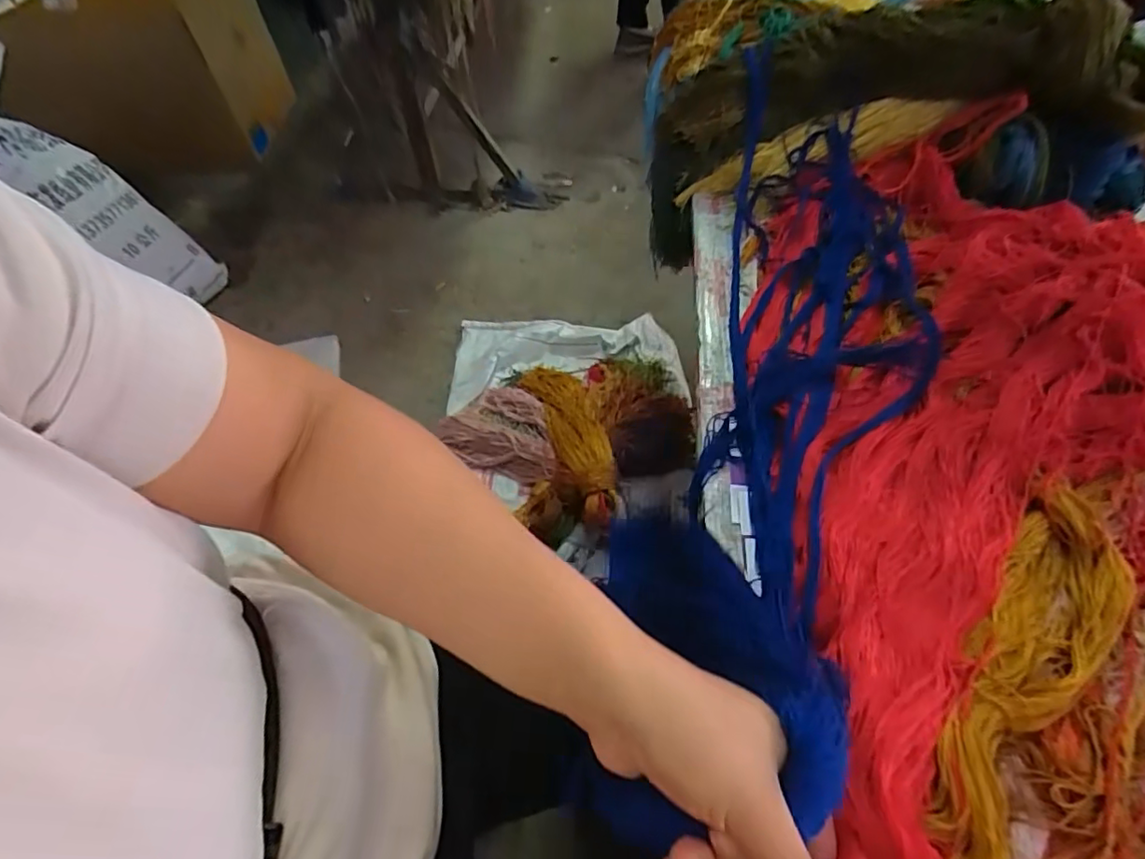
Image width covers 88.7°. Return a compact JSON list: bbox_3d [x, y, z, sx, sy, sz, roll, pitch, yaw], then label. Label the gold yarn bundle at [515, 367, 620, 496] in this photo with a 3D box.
[{"bbox_3d":[-0.009,-0.020,1.128,0.120,0.052,0.430,-16,37,-7],"label":"gold yarn bundle"}]

